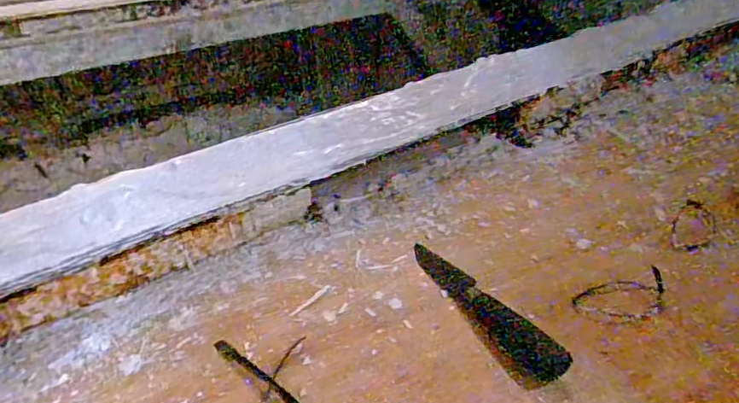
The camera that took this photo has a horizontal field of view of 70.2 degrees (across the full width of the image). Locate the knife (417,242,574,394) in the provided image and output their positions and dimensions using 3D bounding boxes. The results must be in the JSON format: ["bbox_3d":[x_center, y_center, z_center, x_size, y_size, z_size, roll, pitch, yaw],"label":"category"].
[{"bbox_3d":[0.102,0.098,0.499,0.047,0.013,0.190,-21,41,-26],"label":"knife"}]

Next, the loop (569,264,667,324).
[{"bbox_3d":[0.240,0.089,0.503,0.094,0.031,0.045,-2,36,-2],"label":"loop"}]

